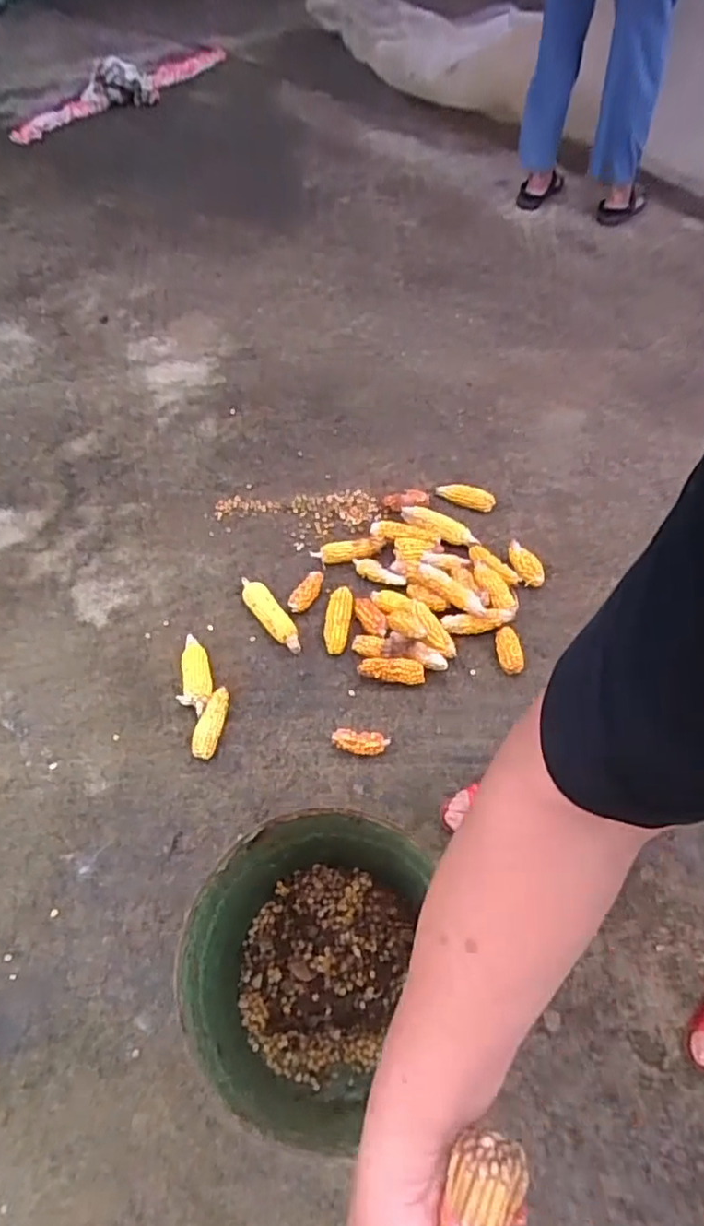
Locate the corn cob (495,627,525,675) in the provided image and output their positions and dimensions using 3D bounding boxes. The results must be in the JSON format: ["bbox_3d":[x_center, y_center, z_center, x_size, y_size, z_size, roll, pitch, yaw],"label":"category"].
[{"bbox_3d":[0.292,0.068,1.187,0.046,0.054,0.091,-1,55,-1],"label":"corn cob"}]

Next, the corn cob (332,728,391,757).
[{"bbox_3d":[0.013,0.220,1.075,0.093,0.028,0.039,8,57,2],"label":"corn cob"}]

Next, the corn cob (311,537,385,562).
[{"bbox_3d":[-0.008,-0.127,1.315,0.151,0.031,0.048,-10,53,-10],"label":"corn cob"}]

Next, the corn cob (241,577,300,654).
[{"bbox_3d":[-0.158,0.000,1.228,0.052,0.037,0.194,-34,63,-22],"label":"corn cob"}]

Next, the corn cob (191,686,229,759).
[{"bbox_3d":[-0.242,0.189,1.103,0.042,0.032,0.128,10,53,5],"label":"corn cob"}]

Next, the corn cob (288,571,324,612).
[{"bbox_3d":[-0.088,-0.044,1.257,0.043,0.031,0.100,24,55,15],"label":"corn cob"}]

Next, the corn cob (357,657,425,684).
[{"bbox_3d":[0.071,0.105,1.148,0.120,0.038,0.042,8,56,5],"label":"corn cob"}]

